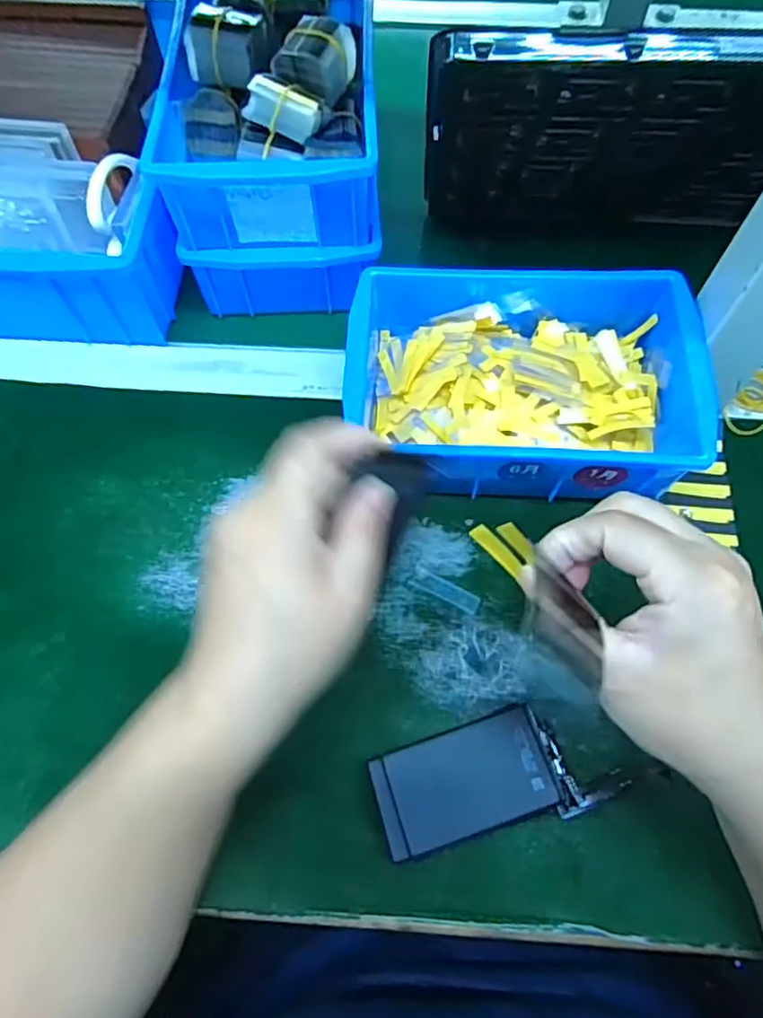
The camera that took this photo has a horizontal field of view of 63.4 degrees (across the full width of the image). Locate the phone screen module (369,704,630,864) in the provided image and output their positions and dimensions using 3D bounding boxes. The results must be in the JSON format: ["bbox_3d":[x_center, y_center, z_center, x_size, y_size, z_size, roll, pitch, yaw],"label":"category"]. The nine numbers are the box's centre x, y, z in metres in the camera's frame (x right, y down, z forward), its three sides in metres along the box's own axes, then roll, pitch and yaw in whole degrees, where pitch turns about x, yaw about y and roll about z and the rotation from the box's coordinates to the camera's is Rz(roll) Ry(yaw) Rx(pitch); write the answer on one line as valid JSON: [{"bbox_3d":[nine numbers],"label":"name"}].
[{"bbox_3d":[0.052,0.132,0.304,0.108,0.008,0.052,-16,66,-6],"label":"phone screen module"}]

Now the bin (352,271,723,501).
[{"bbox_3d":[0.084,-0.086,0.382,0.203,0.059,0.163,7,65,4],"label":"bin"}]

